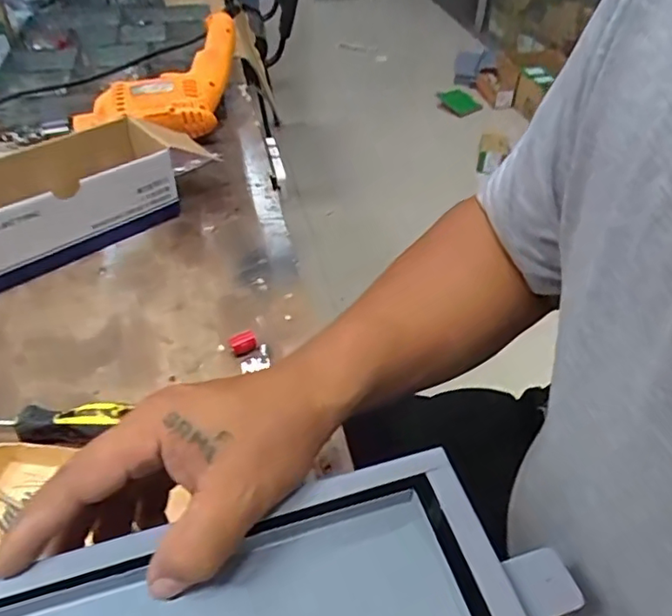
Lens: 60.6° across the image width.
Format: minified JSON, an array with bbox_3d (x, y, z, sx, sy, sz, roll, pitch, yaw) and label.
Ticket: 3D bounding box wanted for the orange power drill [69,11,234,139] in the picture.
[{"bbox_3d":[-0.203,-0.291,0.736,0.139,0.087,0.247,35,55,30],"label":"orange power drill"}]

